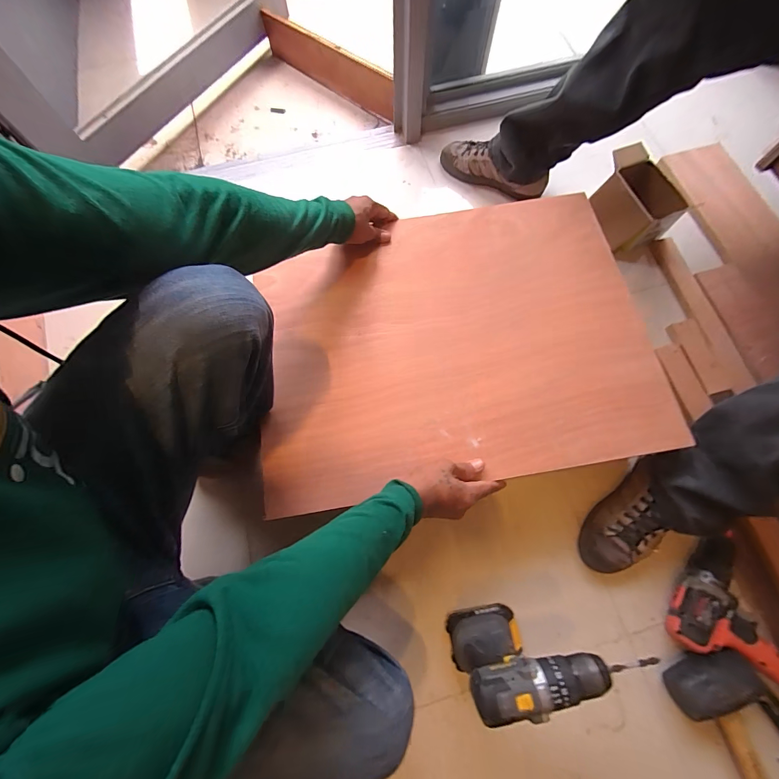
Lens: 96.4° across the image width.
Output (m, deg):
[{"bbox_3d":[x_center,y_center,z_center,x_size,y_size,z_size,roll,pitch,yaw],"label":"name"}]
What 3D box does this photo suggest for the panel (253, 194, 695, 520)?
[{"bbox_3d":[0.097,-0.087,0.580,0.613,0.013,0.473,-10,73,-2],"label":"panel"}]

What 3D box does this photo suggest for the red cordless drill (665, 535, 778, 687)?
[{"bbox_3d":[0.587,0.354,0.532,0.218,0.093,0.195,28,75,9],"label":"red cordless drill"}]

